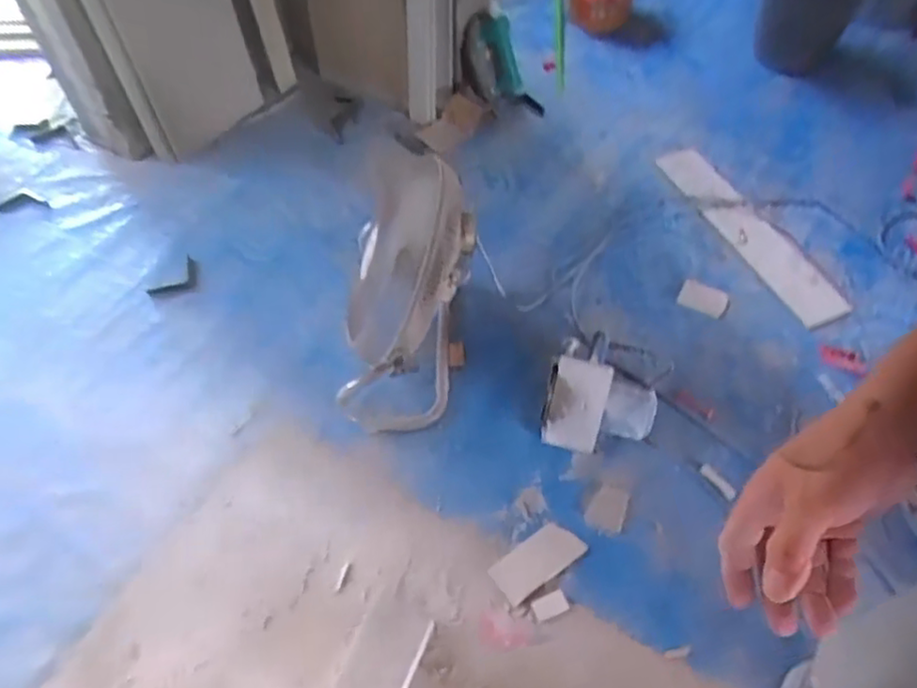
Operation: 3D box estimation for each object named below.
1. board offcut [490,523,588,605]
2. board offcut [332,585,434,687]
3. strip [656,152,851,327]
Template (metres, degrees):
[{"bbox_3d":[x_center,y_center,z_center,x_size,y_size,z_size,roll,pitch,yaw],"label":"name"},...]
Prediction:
[{"bbox_3d":[0.130,0.356,1.109,0.157,0.010,0.075,-30,58,-20],"label":"board offcut"},{"bbox_3d":[-0.118,0.477,0.992,0.102,0.023,0.200,19,55,14],"label":"board offcut"},{"bbox_3d":[0.662,-0.270,1.557,0.128,0.020,0.592,-20,55,-14],"label":"strip"}]

